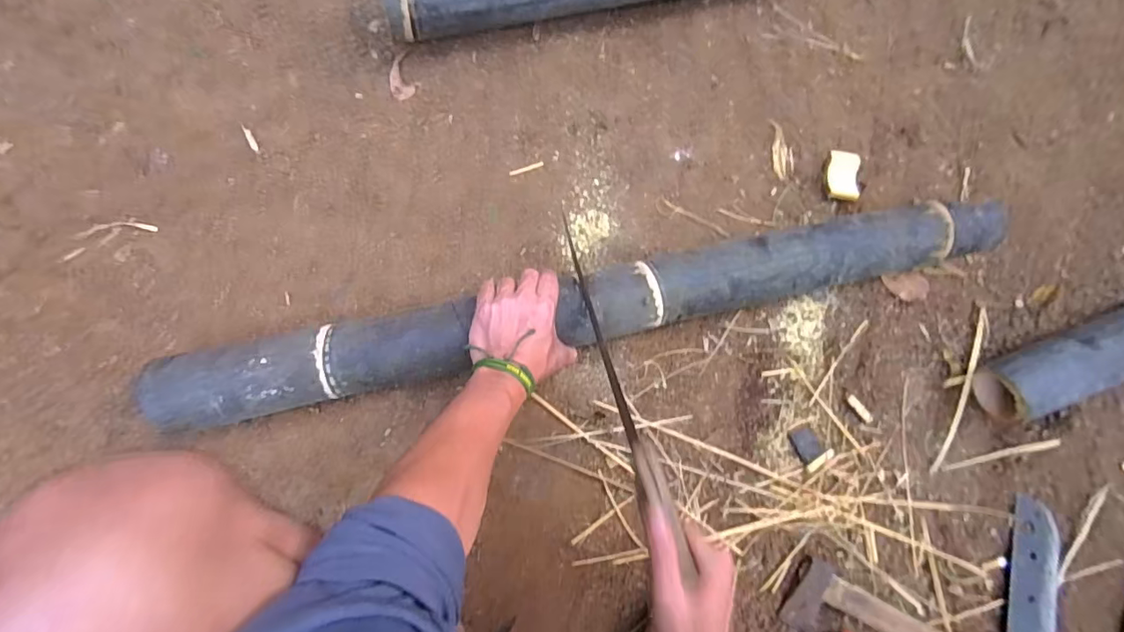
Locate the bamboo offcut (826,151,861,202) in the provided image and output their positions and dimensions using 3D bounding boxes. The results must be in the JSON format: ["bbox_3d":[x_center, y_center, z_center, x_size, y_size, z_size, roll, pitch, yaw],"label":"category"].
[{"bbox_3d":[0.366,-0.182,0.672,0.043,0.019,0.062,1,89,-8],"label":"bamboo offcut"}]

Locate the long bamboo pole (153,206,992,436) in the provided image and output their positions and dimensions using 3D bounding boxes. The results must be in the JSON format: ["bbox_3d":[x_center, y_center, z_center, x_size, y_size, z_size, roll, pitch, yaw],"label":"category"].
[{"bbox_3d":[0.054,-0.013,0.596,0.960,0.082,0.082,-12,91,-7],"label":"long bamboo pole"}]

